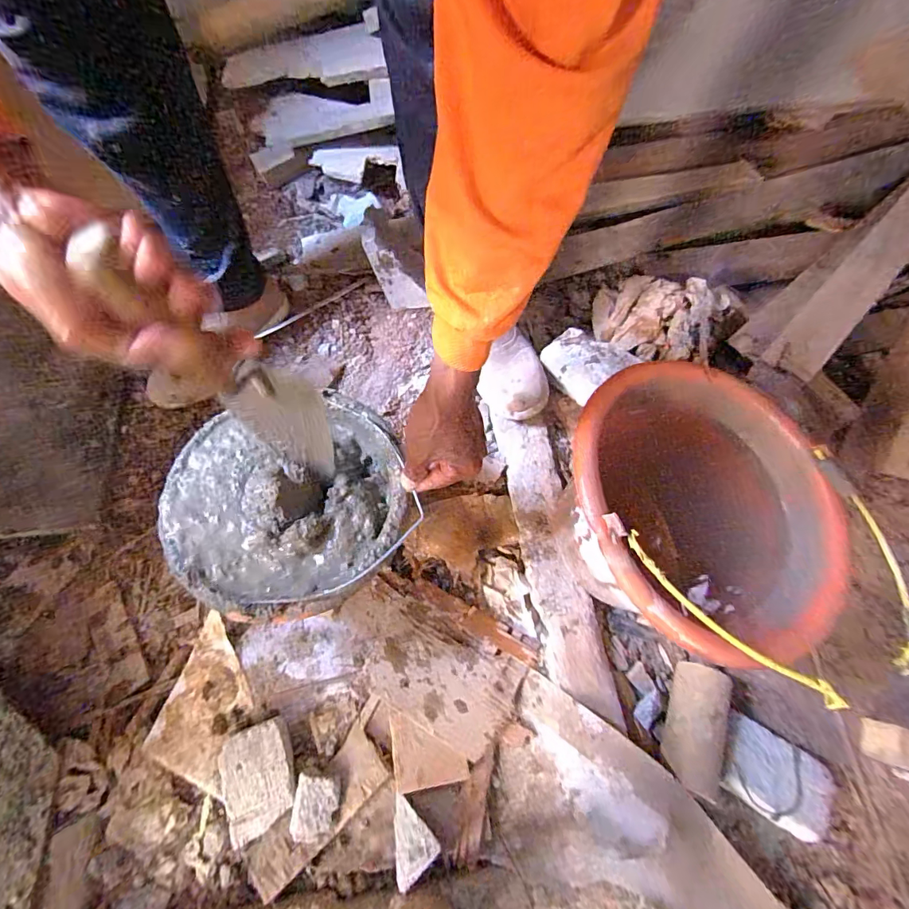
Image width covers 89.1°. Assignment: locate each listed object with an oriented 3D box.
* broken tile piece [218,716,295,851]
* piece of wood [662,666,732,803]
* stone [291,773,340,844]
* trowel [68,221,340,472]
[{"bbox_3d":[-0.222,0.364,0.520,0.080,0.019,0.104,-17,68,-7],"label":"broken tile piece"},{"bbox_3d":[0.271,0.303,0.522,0.059,0.039,0.127,25,69,10],"label":"piece of wood"},{"bbox_3d":[-0.153,0.387,0.506,0.046,0.020,0.061,5,67,1],"label":"stone"},{"bbox_3d":[-0.164,-0.056,0.369,0.076,0.284,0.044,-16,66,4],"label":"trowel"}]

